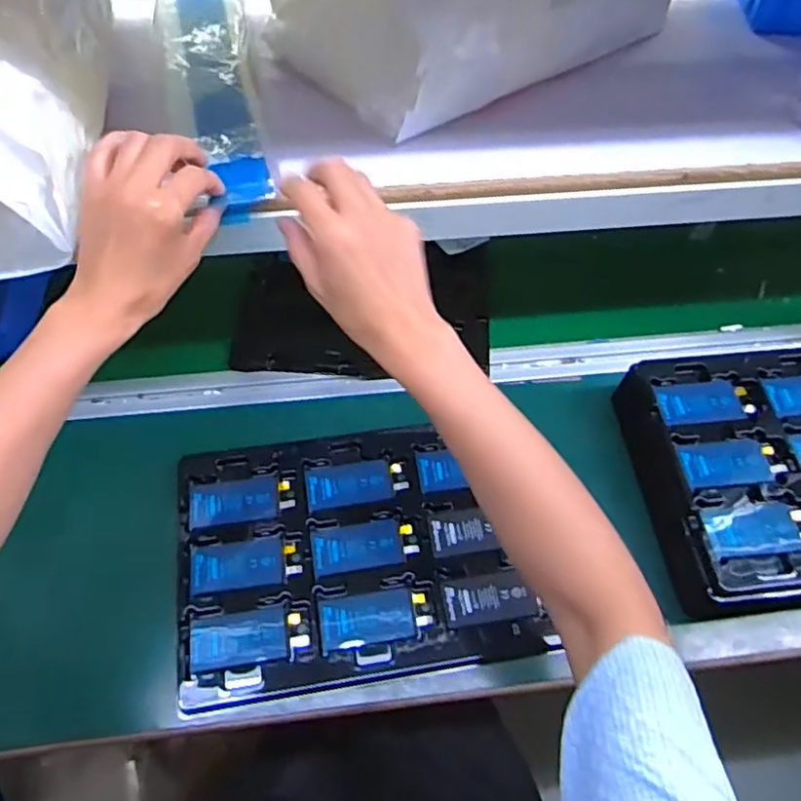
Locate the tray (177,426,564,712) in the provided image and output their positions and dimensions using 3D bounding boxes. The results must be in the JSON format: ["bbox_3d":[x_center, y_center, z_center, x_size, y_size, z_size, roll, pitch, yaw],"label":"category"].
[{"bbox_3d":[-0.045,0.135,0.579,0.298,0.020,0.217,-7,59,-6],"label":"tray"}]

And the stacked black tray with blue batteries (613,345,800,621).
[{"bbox_3d":[0.408,0.062,0.610,0.333,0.063,0.241,-5,59,-5],"label":"stacked black tray with blue batteries"}]

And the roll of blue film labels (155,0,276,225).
[{"bbox_3d":[-0.162,-0.296,0.553,0.076,0.026,0.359,-13,62,-9],"label":"roll of blue film labels"}]

